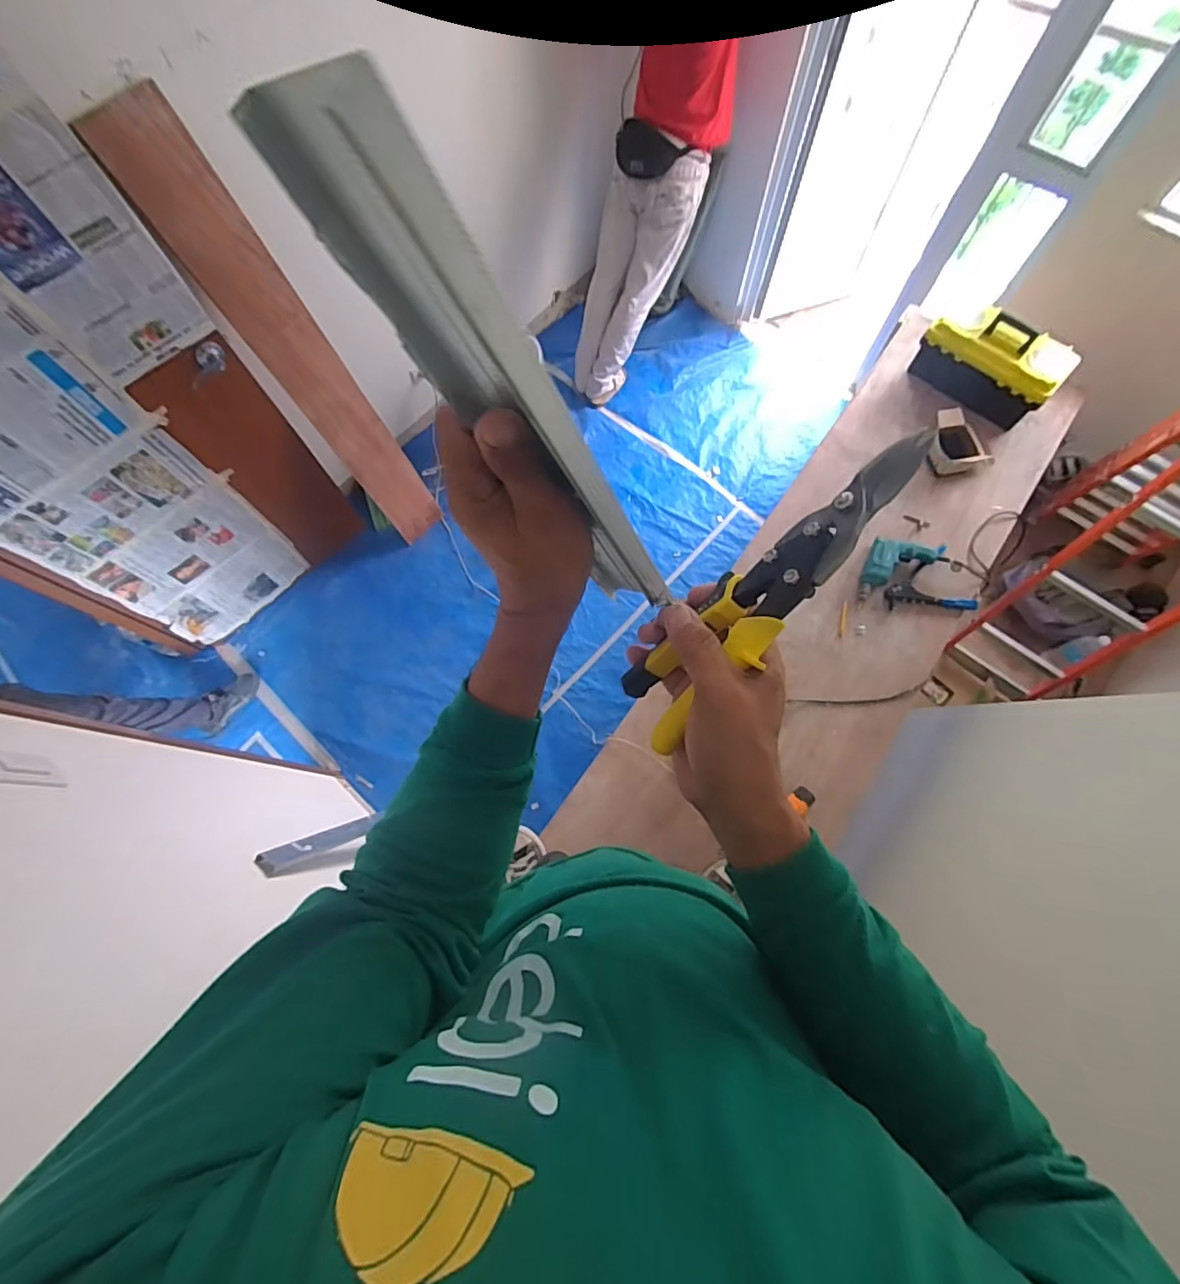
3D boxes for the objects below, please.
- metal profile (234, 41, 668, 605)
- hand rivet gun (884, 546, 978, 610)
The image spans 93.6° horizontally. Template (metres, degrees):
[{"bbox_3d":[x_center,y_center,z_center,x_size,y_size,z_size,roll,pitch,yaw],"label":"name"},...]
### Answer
[{"bbox_3d":[-0.025,-0.092,0.283,0.061,0.312,0.025,5,70,26],"label":"metal profile"},{"bbox_3d":[0.993,-0.153,1.641,0.243,0.034,0.203,-20,72,-4],"label":"hand rivet gun"}]

